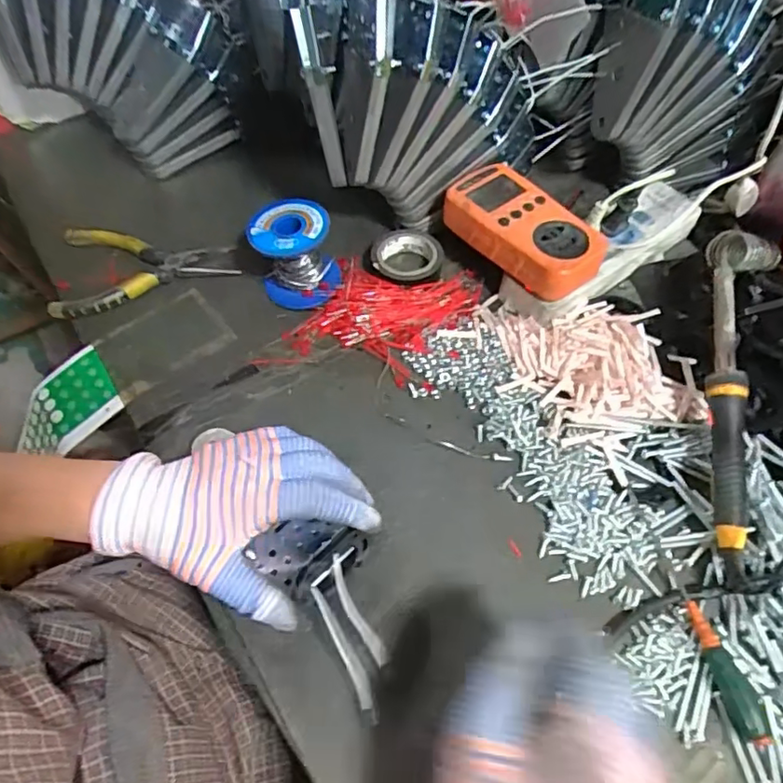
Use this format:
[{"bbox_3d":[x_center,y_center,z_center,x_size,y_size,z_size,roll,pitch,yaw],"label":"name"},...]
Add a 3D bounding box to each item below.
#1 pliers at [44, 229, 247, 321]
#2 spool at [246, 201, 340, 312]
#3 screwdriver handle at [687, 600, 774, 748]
[{"bbox_3d":[-0.204,-0.105,0.498,0.143,0.018,0.083,-7,58,-7],"label":"pliers"},{"bbox_3d":[-0.078,-0.111,0.476,0.067,0.063,0.062,-10,58,-8],"label":"spool"},{"bbox_3d":[0.193,0.160,0.339,0.019,0.014,0.076,-5,58,-5],"label":"screwdriver handle"}]

